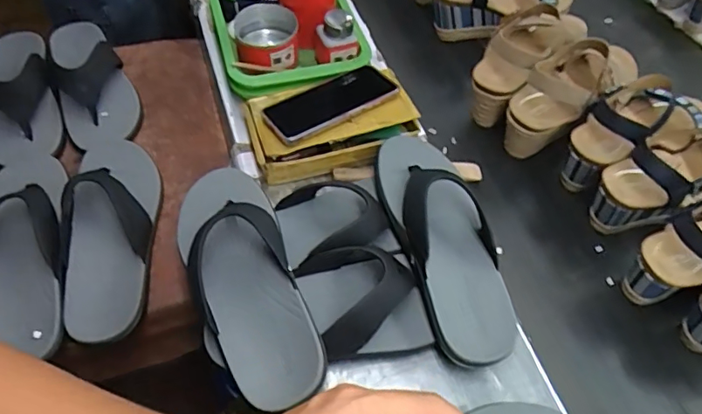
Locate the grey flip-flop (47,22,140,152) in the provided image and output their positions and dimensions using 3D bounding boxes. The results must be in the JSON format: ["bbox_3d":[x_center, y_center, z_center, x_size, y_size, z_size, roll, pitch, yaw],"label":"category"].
[{"bbox_3d":[-0.392,-0.195,0.774,0.104,0.048,0.268,-22,59,-16],"label":"grey flip-flop"}]

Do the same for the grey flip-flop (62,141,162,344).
[{"bbox_3d":[-0.291,0.021,0.629,0.101,0.078,0.288,-10,56,-8],"label":"grey flip-flop"}]

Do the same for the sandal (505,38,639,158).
[{"bbox_3d":[0.307,-0.164,0.696,0.087,0.124,0.253,38,63,22],"label":"sandal"}]

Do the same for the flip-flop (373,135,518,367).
[{"bbox_3d":[0.097,0.018,0.545,0.103,0.061,0.284,-10,56,-8],"label":"flip-flop"}]

